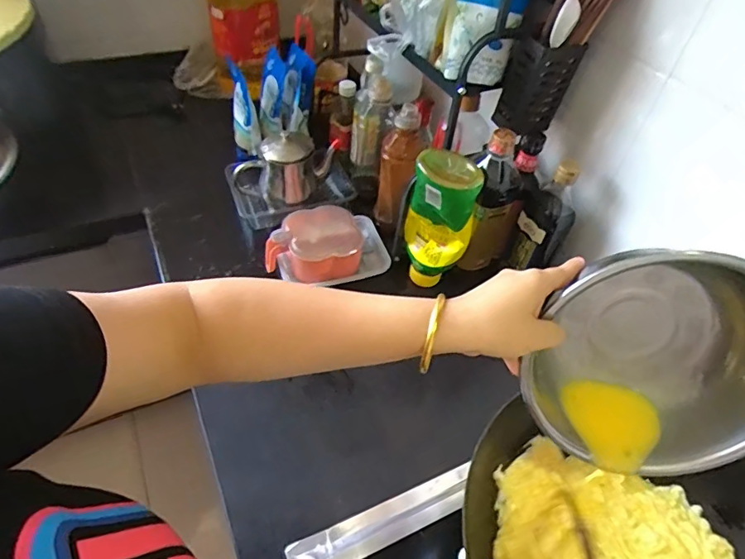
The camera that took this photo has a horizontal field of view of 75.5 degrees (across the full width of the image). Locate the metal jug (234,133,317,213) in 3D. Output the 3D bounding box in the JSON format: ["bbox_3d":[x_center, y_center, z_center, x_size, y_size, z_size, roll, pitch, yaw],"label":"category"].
[{"bbox_3d":[-0.172,-0.187,0.854,0.139,0.112,0.085,-6,49,-12],"label":"metal jug"}]

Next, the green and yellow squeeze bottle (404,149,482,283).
[{"bbox_3d":[0.102,-0.084,0.729,0.103,0.227,0.062,35,56,23],"label":"green and yellow squeeze bottle"}]

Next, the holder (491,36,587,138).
[{"bbox_3d":[0.217,-0.263,0.649,0.078,0.117,0.055,-14,51,-19],"label":"holder"}]

